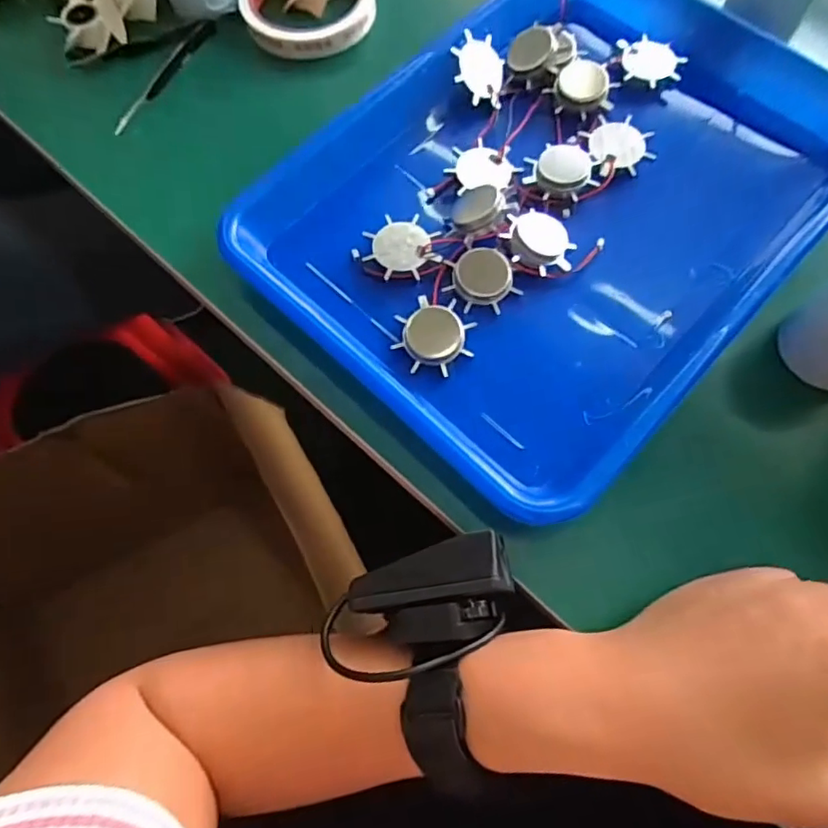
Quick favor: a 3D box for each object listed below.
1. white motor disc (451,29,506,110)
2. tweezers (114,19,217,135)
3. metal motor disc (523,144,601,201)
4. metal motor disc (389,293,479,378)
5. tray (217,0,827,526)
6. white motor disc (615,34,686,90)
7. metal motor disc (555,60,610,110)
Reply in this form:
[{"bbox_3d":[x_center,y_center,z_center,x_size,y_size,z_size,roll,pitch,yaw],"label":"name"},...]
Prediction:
[{"bbox_3d":[0.040,-0.217,0.358,0.036,0.004,0.044,13,84,-24],"label":"white motor disc"},{"bbox_3d":[-0.167,-0.229,0.383,0.007,0.012,0.109,25,72,9],"label":"tweezers"},{"bbox_3d":[0.086,-0.143,0.335,0.036,0.008,0.040,-39,74,-13],"label":"metal motor disc"},{"bbox_3d":[0.011,-0.042,0.306,0.040,0.008,0.040,0,70,0],"label":"metal motor disc"},{"bbox_3d":[0.092,-0.134,0.347,0.249,0.051,0.357,43,75,14],"label":"tray"},{"bbox_3d":[0.153,-0.227,0.365,0.038,0.006,0.044,0,70,0],"label":"white motor disc"},{"bbox_3d":[0.106,-0.208,0.361,0.033,0.009,0.033,0,70,0],"label":"metal motor disc"}]

